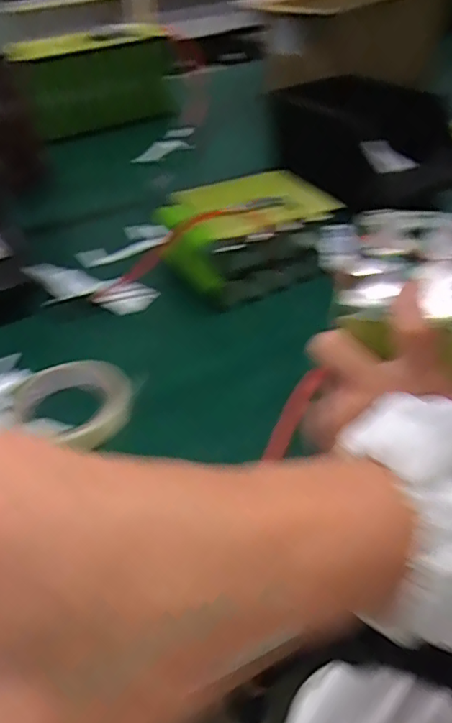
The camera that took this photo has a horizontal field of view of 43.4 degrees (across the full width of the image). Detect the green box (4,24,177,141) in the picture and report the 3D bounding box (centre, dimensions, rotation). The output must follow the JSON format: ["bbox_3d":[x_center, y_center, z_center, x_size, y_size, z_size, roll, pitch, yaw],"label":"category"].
[{"bbox_3d":[-0.234,-0.504,1.006,0.260,0.136,0.155,-16,42,-14],"label":"green box"}]

